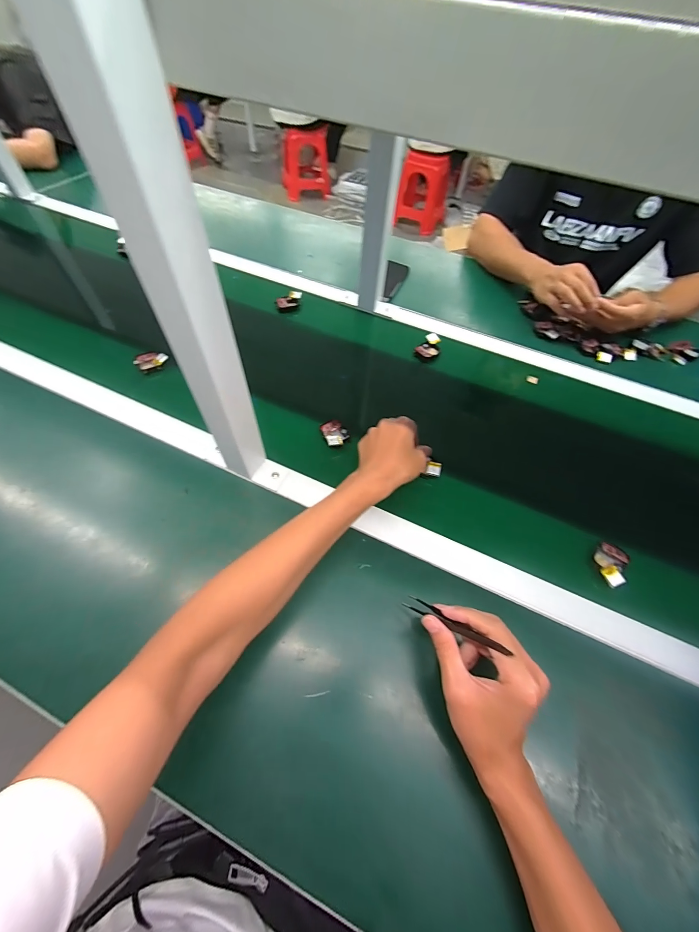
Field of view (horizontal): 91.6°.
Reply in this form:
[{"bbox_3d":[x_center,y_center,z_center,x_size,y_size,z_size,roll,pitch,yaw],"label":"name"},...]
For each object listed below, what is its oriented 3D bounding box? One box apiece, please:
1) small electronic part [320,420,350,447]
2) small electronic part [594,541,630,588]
[{"bbox_3d":[-0.020,-0.050,0.515,0.040,0.014,0.048,-13,59,-12],"label":"small electronic part"},{"bbox_3d":[0.329,0.122,0.428,0.034,0.014,0.056,33,61,17],"label":"small electronic part"}]

